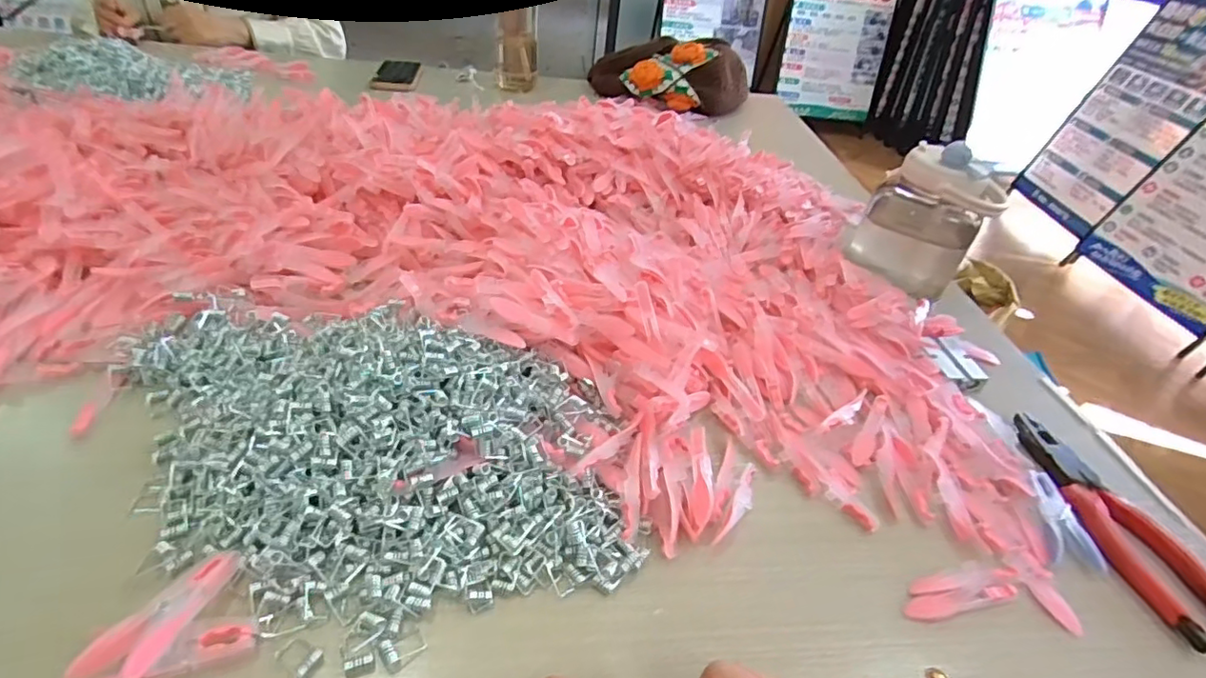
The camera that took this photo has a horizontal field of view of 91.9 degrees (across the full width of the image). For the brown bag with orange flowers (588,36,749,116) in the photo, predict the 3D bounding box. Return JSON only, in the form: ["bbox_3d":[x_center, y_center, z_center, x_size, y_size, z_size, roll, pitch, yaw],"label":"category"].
[{"bbox_3d":[0.120,-0.470,1.037,0.289,0.091,0.120,8,39,-1],"label":"brown bag with orange flowers"}]

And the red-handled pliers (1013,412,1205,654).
[{"bbox_3d":[0.353,0.122,0.408,0.056,0.011,0.176,-8,43,-14],"label":"red-handled pliers"}]

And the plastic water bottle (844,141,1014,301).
[{"bbox_3d":[0.340,-0.130,0.619,0.115,0.148,0.081,28,46,21],"label":"plastic water bottle"}]

